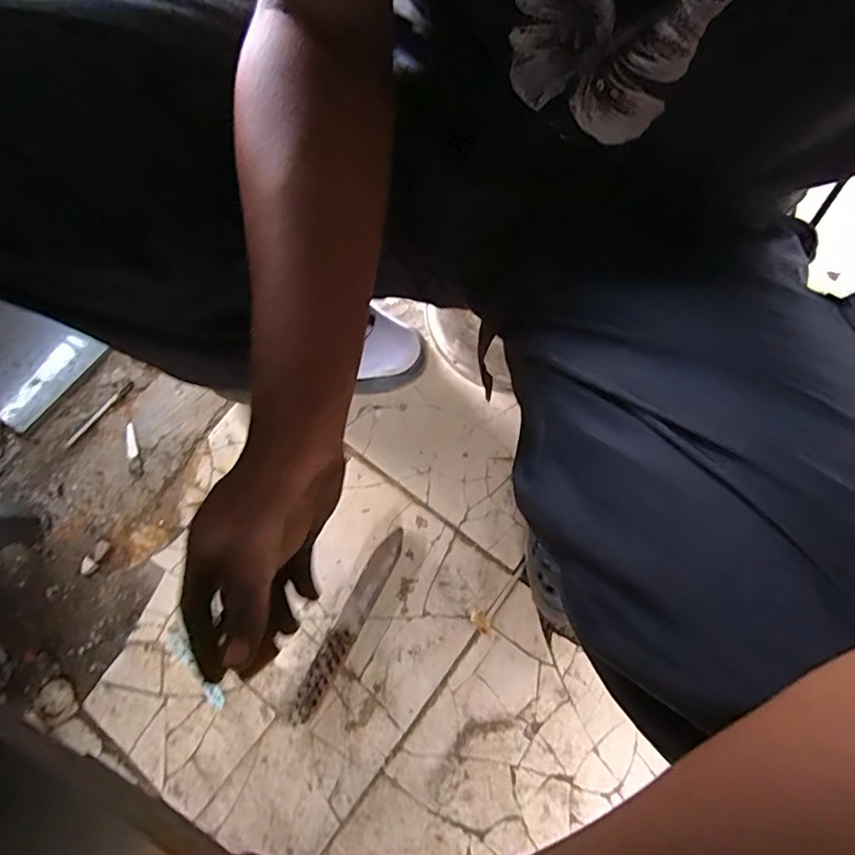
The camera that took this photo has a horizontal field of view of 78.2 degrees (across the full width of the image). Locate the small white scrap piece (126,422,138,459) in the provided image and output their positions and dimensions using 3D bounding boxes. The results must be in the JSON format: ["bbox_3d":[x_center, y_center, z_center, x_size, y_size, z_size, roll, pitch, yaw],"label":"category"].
[{"bbox_3d":[-0.384,0.017,0.681,0.014,0.004,0.048,-15,72,-2],"label":"small white scrap piece"}]

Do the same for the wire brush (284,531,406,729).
[{"bbox_3d":[-0.087,0.217,0.582,0.028,0.034,0.221,26,75,11],"label":"wire brush"}]

